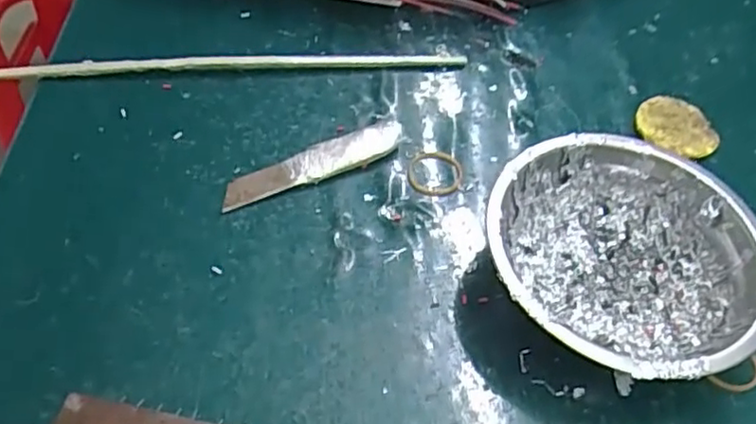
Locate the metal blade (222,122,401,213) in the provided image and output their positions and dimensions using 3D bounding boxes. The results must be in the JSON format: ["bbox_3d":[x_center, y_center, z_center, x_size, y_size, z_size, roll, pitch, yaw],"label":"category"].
[{"bbox_3d":[-0.034,-0.025,0.354,0.102,0.004,0.020,-22,68,-17],"label":"metal blade"}]

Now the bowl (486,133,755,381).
[{"bbox_3d":[0.111,0.024,0.311,0.122,0.040,0.121,3,54,-3],"label":"bowl"}]

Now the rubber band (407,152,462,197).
[{"bbox_3d":[0.031,-0.021,0.362,0.030,0.004,0.029,3,54,-3],"label":"rubber band"}]

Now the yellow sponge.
[{"bbox_3d":[0.177,-0.051,0.394,0.047,0.007,0.046,23,55,12],"label":"yellow sponge"}]

